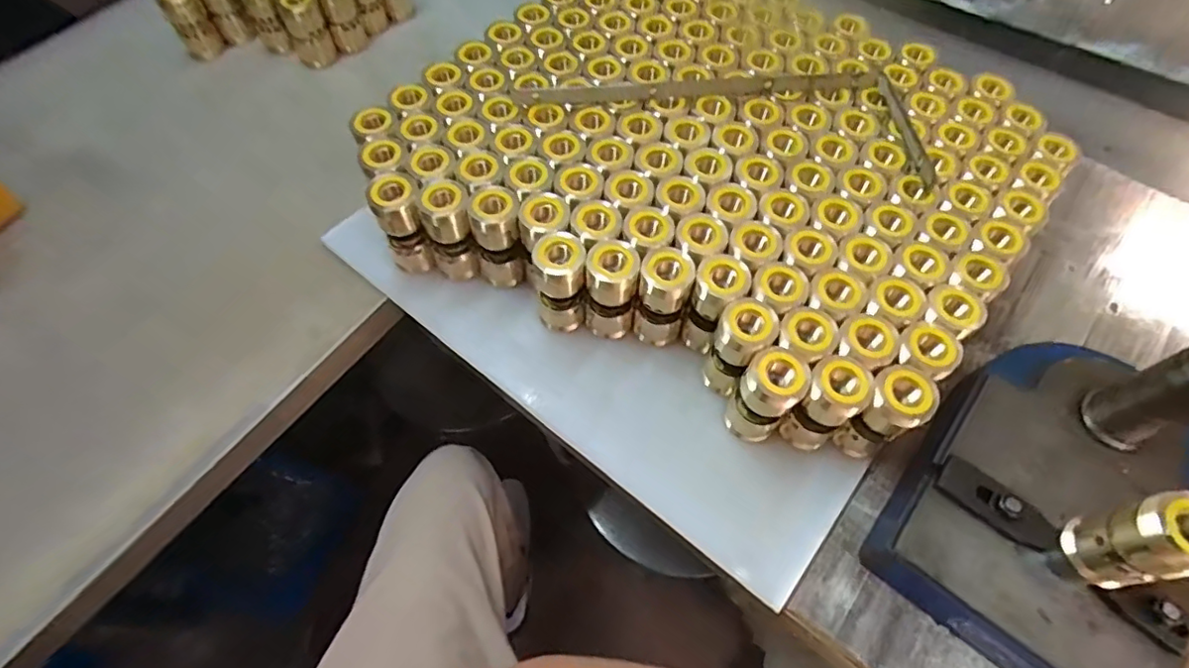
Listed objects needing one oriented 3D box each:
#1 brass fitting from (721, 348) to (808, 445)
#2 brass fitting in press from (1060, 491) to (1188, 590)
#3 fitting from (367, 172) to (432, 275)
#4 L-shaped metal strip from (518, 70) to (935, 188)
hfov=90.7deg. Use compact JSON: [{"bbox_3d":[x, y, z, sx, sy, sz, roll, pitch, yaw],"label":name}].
[{"bbox_3d":[0.127,0.049,0.441,0.044,0.093,0.041,41,67,21],"label":"brass fitting"},{"bbox_3d":[0.312,0.124,0.342,0.032,0.090,0.040,-6,59,-4],"label":"brass fitting in press"},{"bbox_3d":[-0.168,-0.095,0.519,0.038,0.098,0.037,-19,61,-11],"label":"fitting"},{"bbox_3d":[0.120,-0.217,0.531,0.358,0.012,0.120,14,60,8],"label":"L-shaped metal strip"}]

